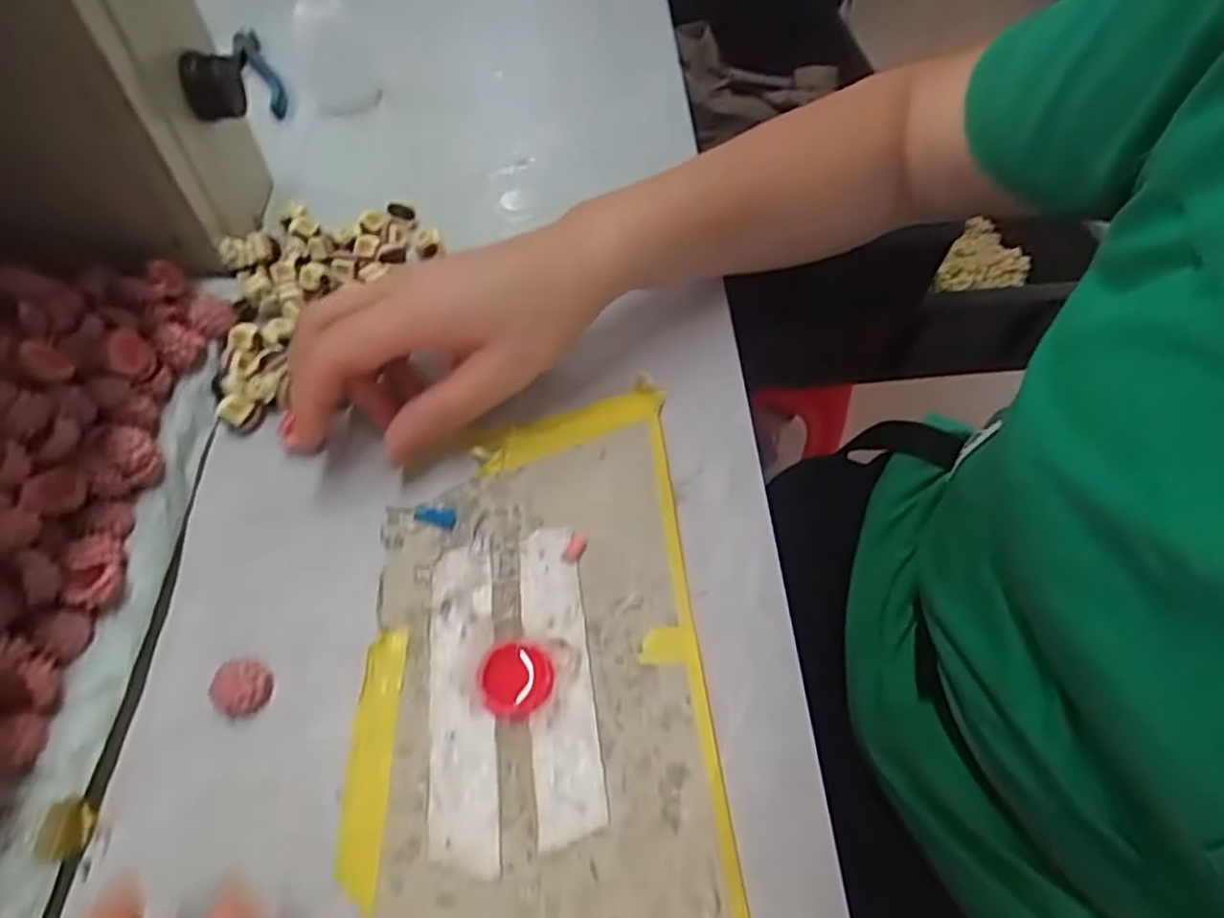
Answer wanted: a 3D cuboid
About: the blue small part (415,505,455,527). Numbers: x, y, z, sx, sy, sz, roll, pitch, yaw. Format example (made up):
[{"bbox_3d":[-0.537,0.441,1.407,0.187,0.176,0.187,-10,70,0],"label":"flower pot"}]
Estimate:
[{"bbox_3d":[-0.075,0.024,0.293,0.017,0.004,0.007,10,57,6],"label":"blue small part"}]

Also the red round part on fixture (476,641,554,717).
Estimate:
[{"bbox_3d":[-0.036,0.081,0.253,0.027,0.006,0.026,0,57,-1],"label":"red round part on fixture"}]

